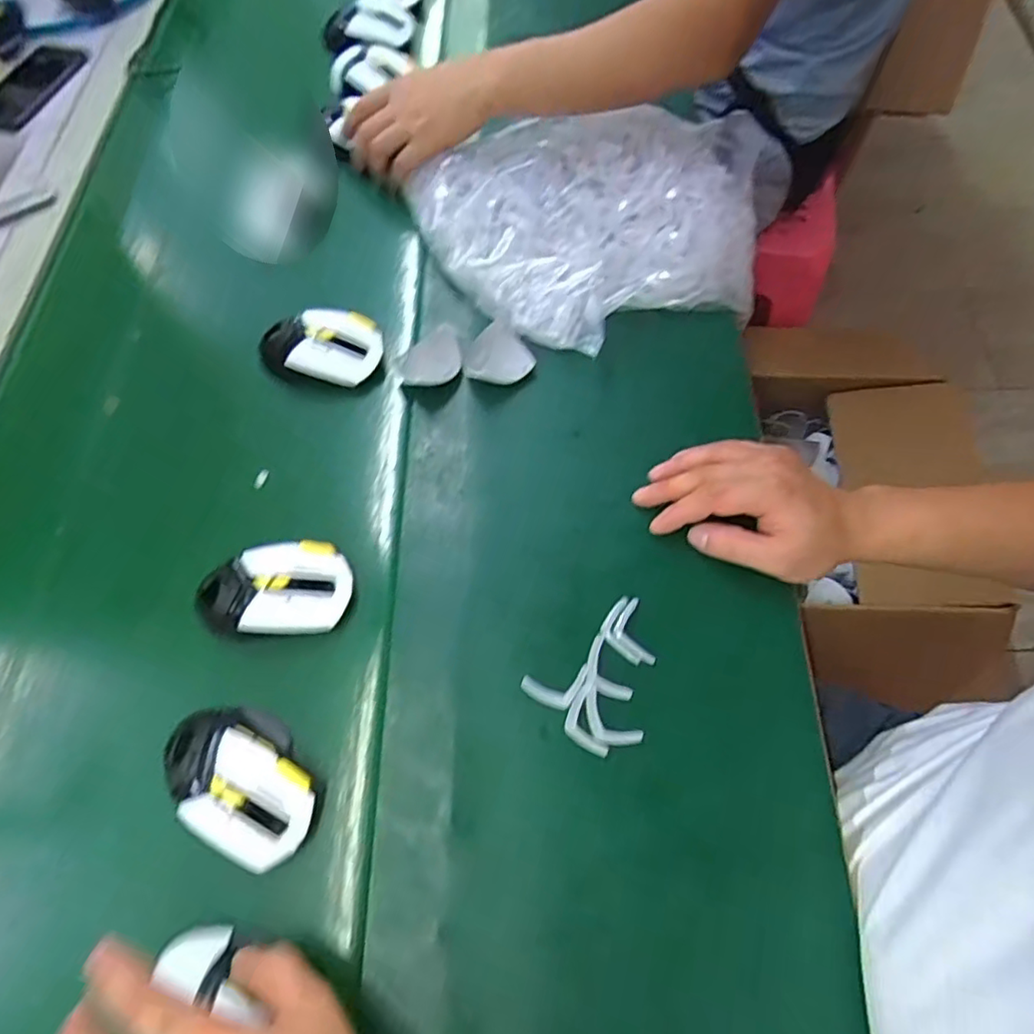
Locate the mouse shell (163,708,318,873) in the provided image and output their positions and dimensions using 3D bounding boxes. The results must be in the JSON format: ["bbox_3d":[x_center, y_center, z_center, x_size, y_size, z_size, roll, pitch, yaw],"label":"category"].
[{"bbox_3d":[-0.184,0.172,0.404,0.112,0.031,0.072,33,70,16],"label":"mouse shell"}]

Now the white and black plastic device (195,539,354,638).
[{"bbox_3d":[-0.183,0.057,0.461,0.113,0.032,0.065,-11,65,-3],"label":"white and black plastic device"}]

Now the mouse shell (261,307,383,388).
[{"bbox_3d":[-0.183,-0.153,0.564,0.117,0.051,0.062,6,65,5],"label":"mouse shell"}]

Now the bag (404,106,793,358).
[{"bbox_3d":[0.067,-0.310,0.603,0.367,0.079,0.313,15,66,9],"label":"bag"}]

